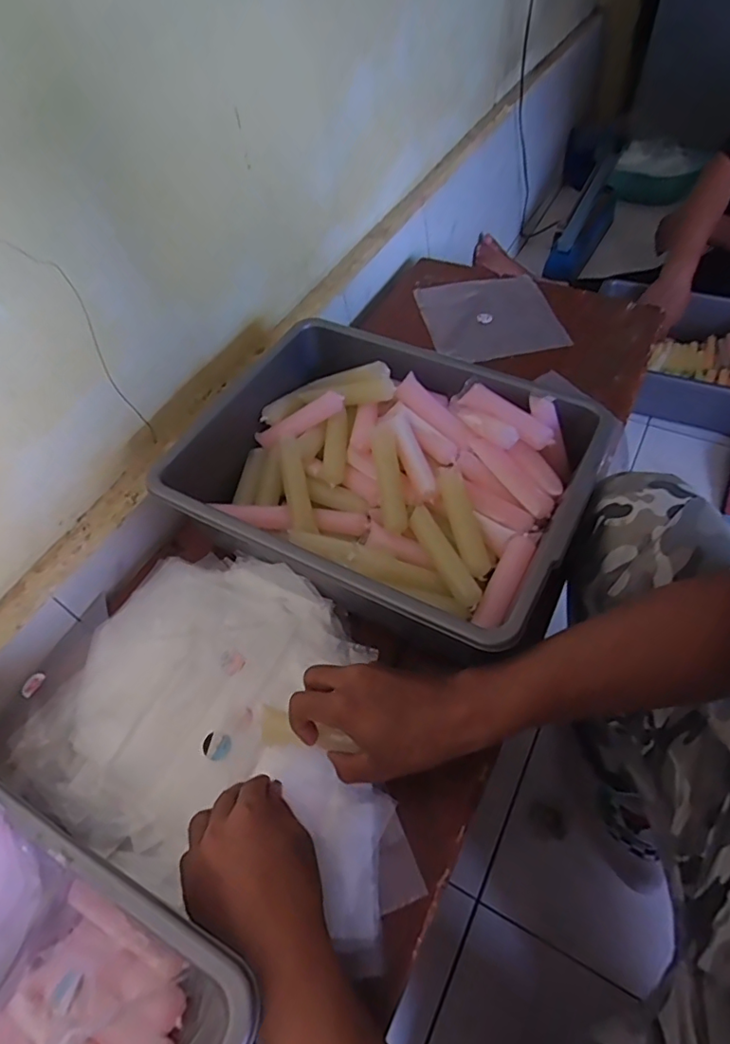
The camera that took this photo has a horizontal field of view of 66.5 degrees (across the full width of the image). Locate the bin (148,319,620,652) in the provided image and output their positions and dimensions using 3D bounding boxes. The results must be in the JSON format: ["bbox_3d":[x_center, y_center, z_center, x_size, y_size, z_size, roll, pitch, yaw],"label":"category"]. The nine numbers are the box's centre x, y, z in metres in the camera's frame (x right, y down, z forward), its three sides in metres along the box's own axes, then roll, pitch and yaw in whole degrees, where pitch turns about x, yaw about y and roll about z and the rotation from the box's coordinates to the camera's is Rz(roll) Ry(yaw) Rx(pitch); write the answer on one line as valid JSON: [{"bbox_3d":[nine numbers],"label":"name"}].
[{"bbox_3d":[0.022,-0.042,0.595,0.377,0.116,0.297,22,58,20],"label":"bin"}]

